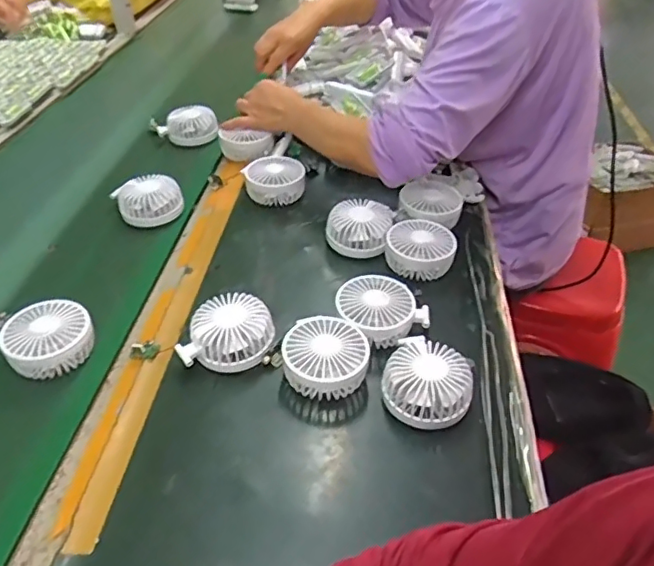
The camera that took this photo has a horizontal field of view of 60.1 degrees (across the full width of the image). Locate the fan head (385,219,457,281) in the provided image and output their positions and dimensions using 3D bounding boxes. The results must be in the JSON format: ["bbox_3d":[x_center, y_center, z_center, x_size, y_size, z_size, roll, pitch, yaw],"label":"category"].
[{"bbox_3d":[0.121,-0.044,0.734,0.086,0.044,0.086,11,41,9],"label":"fan head"}]

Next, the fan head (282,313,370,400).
[{"bbox_3d":[-0.001,0.082,0.592,0.086,0.048,0.087,2,41,-1],"label":"fan head"}]

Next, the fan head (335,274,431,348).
[{"bbox_3d":[0.059,0.032,0.640,0.088,0.045,0.087,2,41,-1],"label":"fan head"}]

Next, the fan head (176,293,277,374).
[{"bbox_3d":[-0.107,0.052,0.612,0.102,0.041,0.084,0,41,-3],"label":"fan head"}]

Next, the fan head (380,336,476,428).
[{"bbox_3d":[0.101,0.103,0.568,0.089,0.049,0.084,2,41,-1],"label":"fan head"}]

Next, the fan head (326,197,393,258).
[{"bbox_3d":[0.042,-0.079,0.766,0.086,0.043,0.086,2,41,-1],"label":"fan head"}]

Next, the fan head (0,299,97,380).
[{"bbox_3d":[-0.300,0.063,0.610,0.095,0.047,0.079,-13,43,-17],"label":"fan head"}]

